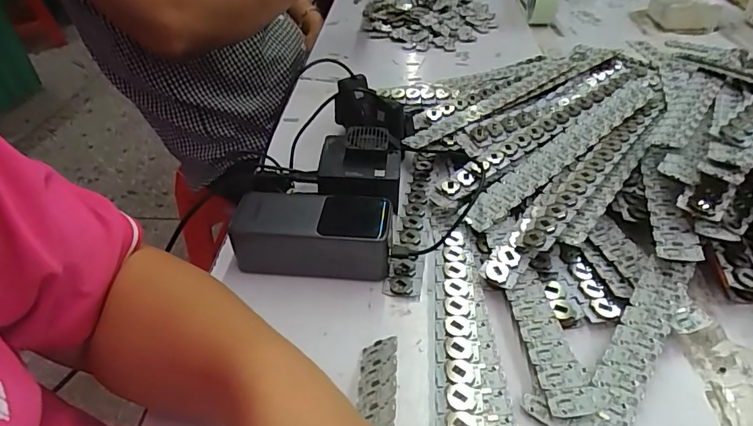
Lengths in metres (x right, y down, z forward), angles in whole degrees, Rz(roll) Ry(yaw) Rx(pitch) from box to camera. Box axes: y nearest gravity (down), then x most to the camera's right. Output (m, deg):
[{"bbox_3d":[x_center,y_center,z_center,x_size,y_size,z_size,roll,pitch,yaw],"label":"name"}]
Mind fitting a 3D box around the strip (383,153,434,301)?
[{"bbox_3d":[0.034,0.000,0.444,0.030,0.015,0.189,5,41,7],"label":"strip"}]

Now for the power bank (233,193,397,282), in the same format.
[{"bbox_3d":[-0.052,0.014,0.402,0.129,0.048,0.059,5,41,7],"label":"power bank"}]

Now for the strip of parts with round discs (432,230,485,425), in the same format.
[{"bbox_3d":[0.055,0.104,0.325,0.031,0.010,0.248,2,41,4],"label":"strip of parts with round discs"}]

